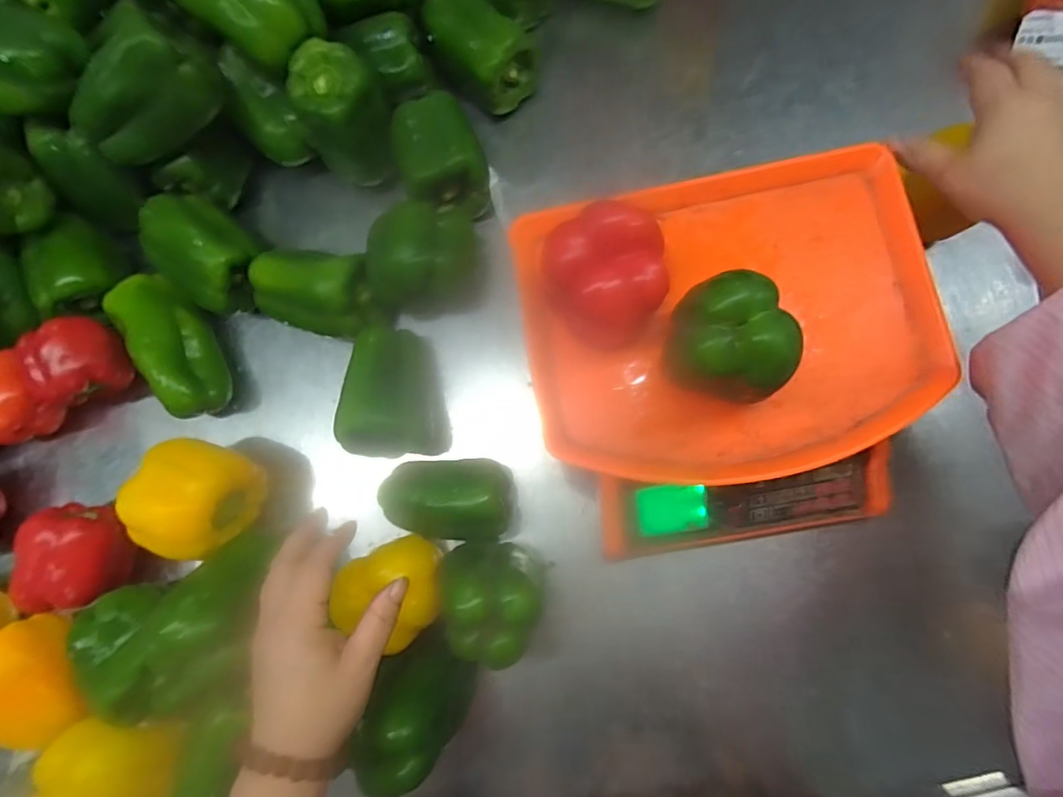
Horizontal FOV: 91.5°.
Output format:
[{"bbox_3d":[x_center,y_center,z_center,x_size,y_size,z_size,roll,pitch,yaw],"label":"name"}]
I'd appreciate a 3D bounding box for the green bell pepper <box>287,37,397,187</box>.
[{"bbox_3d":[-0.169,-0.256,0.475,0.076,0.090,0.080,-13,81,2],"label":"green bell pepper"}]

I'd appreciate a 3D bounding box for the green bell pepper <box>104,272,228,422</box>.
[{"bbox_3d":[-0.341,-0.046,0.489,0.071,0.062,0.127,-29,80,0],"label":"green bell pepper"}]

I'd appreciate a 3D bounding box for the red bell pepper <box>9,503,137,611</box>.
[{"bbox_3d":[-0.403,0.145,0.469,0.068,0.077,0.087,2,82,5],"label":"red bell pepper"}]

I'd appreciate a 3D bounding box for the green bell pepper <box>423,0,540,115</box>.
[{"bbox_3d":[-0.057,-0.345,0.515,0.115,0.070,0.081,38,86,9],"label":"green bell pepper"}]

